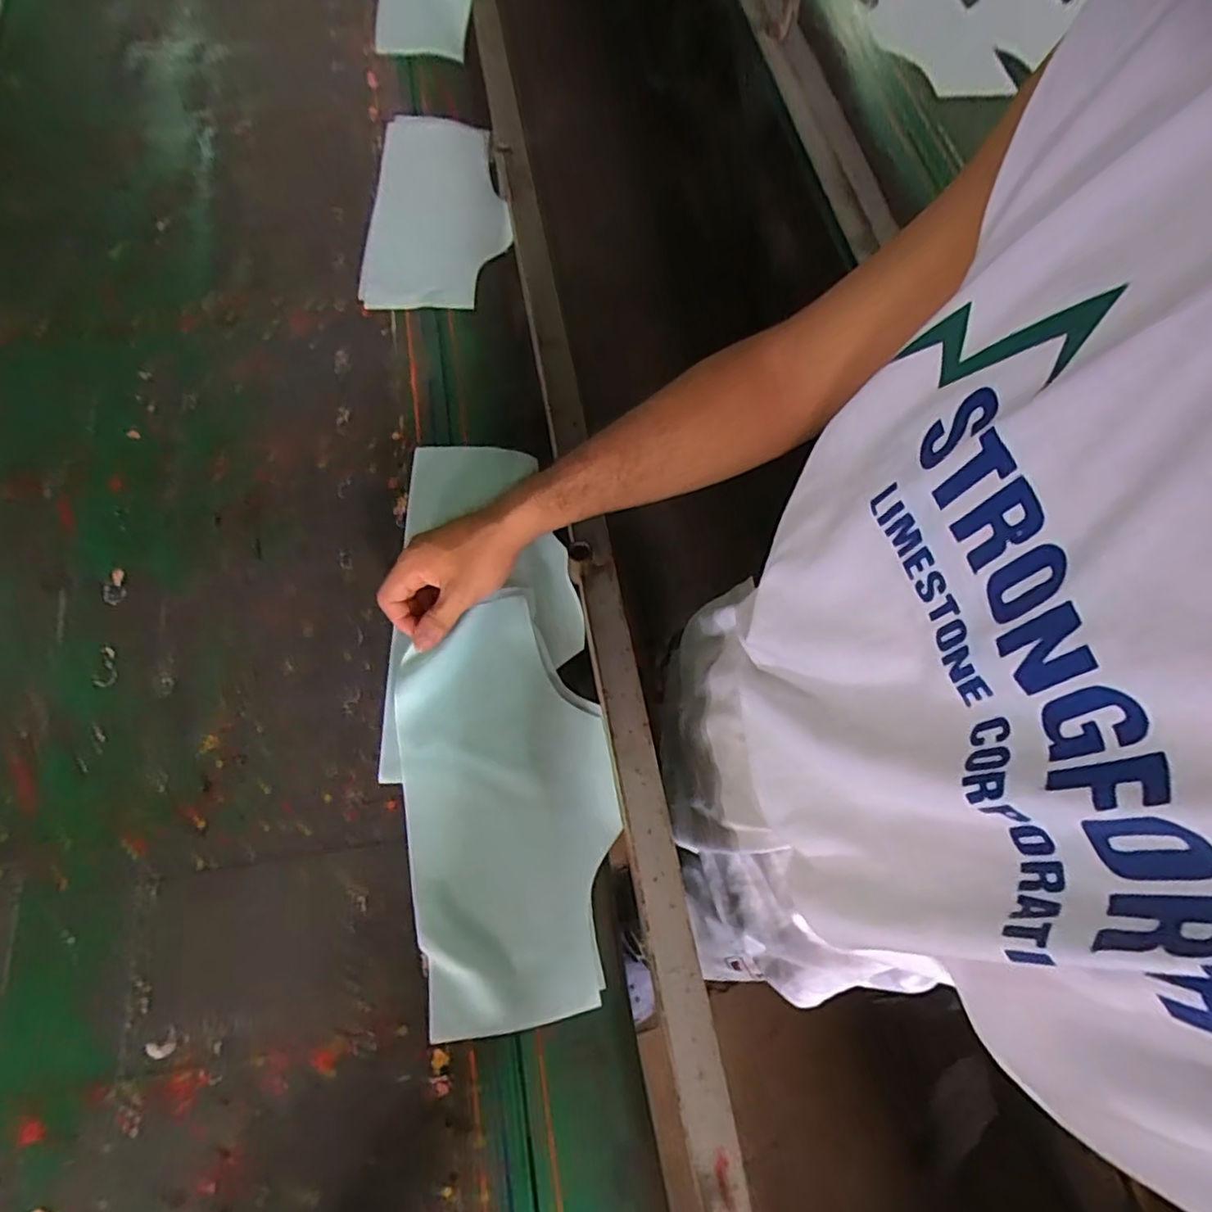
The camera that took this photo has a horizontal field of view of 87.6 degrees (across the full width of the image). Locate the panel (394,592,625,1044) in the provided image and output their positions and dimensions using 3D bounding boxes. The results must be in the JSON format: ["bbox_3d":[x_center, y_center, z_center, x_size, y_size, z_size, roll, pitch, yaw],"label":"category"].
[{"bbox_3d":[-0.075,0.146,0.496,0.159,0.033,0.309,-10,67,-7],"label":"panel"}]

